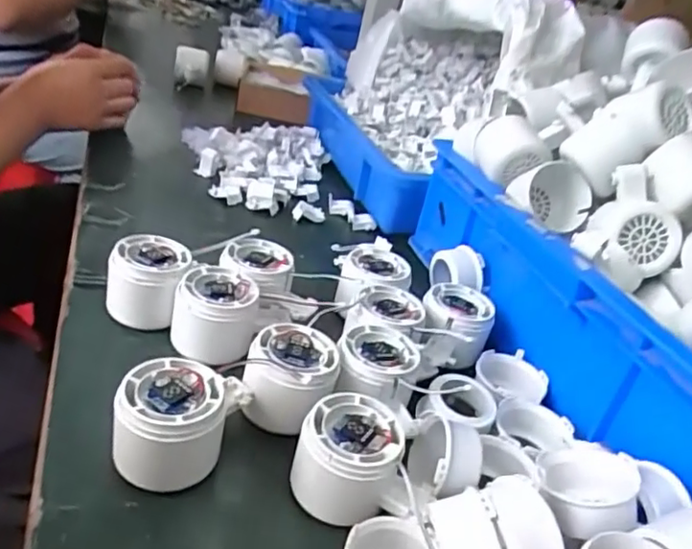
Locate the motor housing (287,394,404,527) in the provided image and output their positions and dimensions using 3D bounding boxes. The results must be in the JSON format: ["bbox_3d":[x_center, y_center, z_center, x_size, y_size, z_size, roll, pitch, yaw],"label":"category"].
[{"bbox_3d":[0.002,0.104,0.349,0.055,0.045,0.058,10,29,-6],"label":"motor housing"}]

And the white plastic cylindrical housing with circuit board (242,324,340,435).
[{"bbox_3d":[-0.034,0.064,0.401,0.055,0.051,0.055,14,29,1],"label":"white plastic cylindrical housing with circuit board"}]

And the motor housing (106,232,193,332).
[{"bbox_3d":[-0.150,0.005,0.466,0.057,0.053,0.058,14,32,-1],"label":"motor housing"}]

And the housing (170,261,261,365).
[{"bbox_3d":[-0.096,0.030,0.450,0.058,0.052,0.055,10,29,-6],"label":"housing"}]

